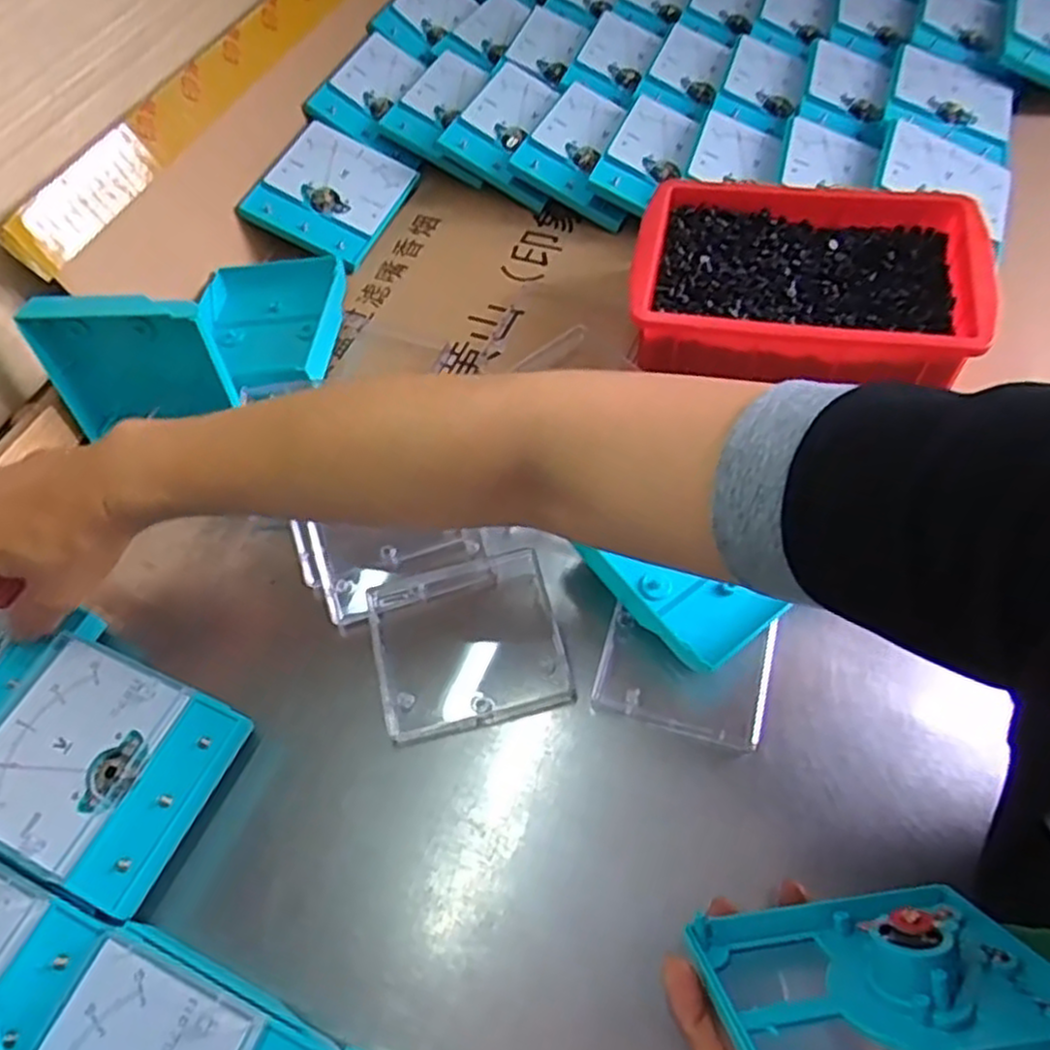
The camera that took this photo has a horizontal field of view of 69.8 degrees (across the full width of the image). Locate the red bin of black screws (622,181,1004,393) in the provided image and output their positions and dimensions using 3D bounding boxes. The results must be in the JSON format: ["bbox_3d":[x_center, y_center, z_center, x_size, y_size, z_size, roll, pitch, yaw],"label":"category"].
[{"bbox_3d":[0.176,-0.150,0.481,0.202,0.061,0.133,9,57,11],"label":"red bin of black screws"}]

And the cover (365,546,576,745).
[{"bbox_3d":[-0.035,0.066,0.415,0.094,0.026,0.089,-14,57,-3],"label":"cover"}]

